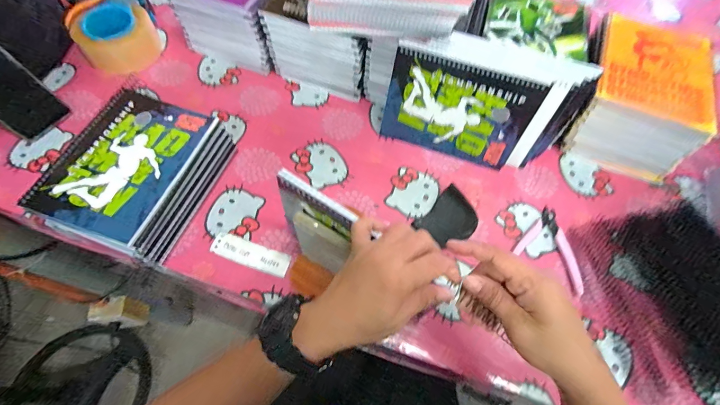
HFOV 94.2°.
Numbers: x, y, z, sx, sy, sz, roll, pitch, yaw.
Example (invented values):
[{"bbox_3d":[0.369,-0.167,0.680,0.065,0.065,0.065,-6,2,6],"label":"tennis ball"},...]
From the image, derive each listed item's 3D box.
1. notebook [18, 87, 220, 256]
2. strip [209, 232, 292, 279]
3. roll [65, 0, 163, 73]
[{"bbox_3d":[-0.298,-0.053,0.425,0.152,0.014,0.206,15,62,5],"label":"notebook"},{"bbox_3d":[-0.146,0.069,0.446,0.104,0.005,0.031,19,70,4],"label":"strip"},{"bbox_3d":[-0.433,-0.295,0.586,0.118,0.070,0.118,1,62,-2],"label":"roll"}]

